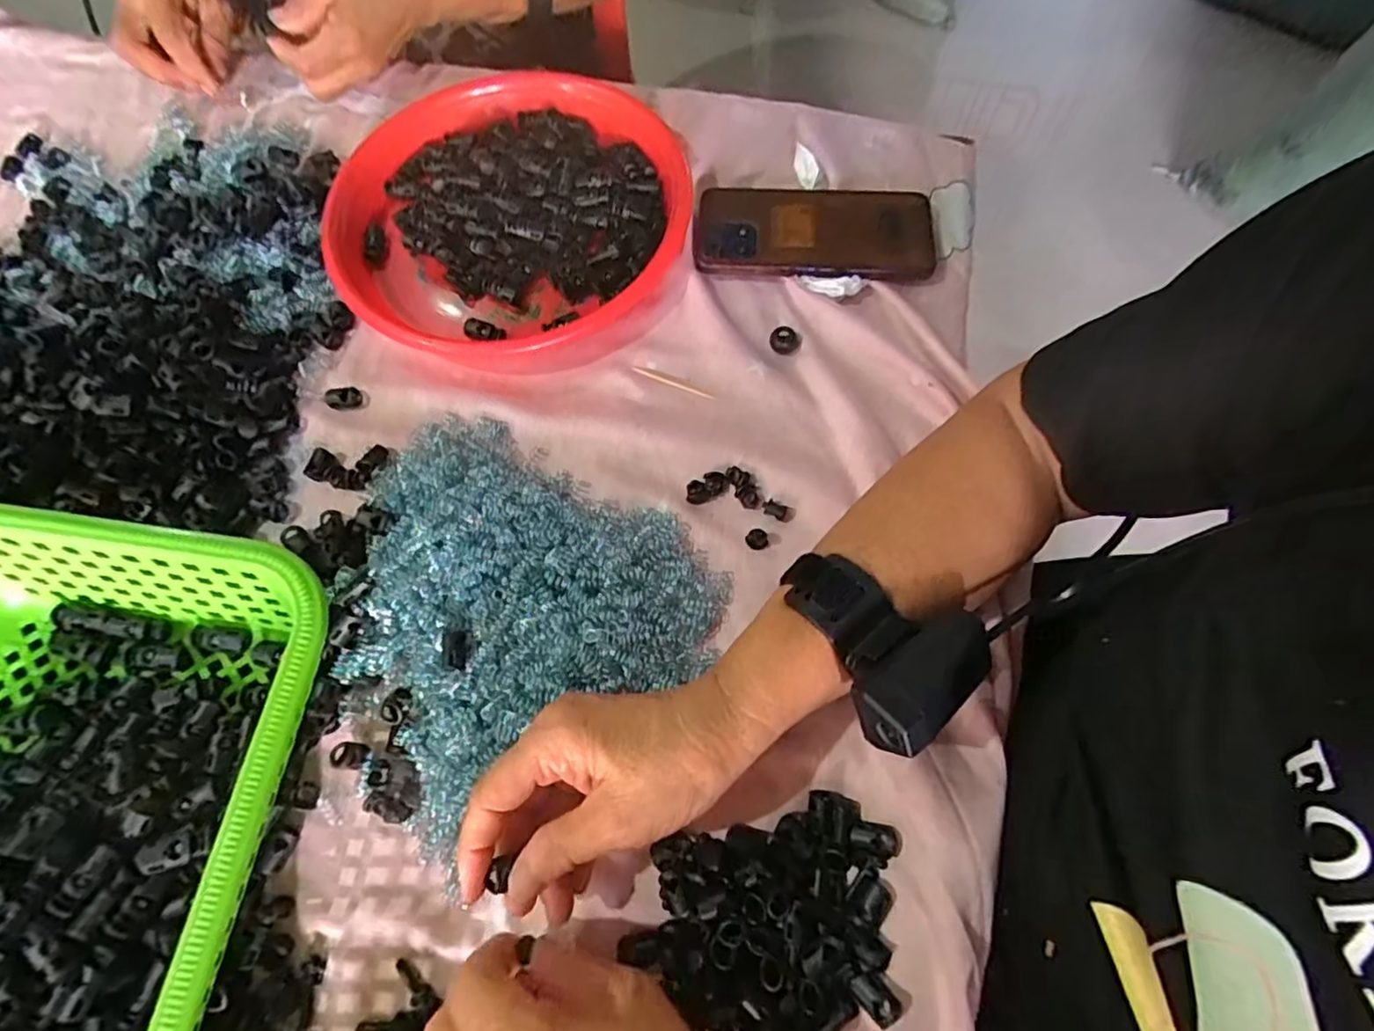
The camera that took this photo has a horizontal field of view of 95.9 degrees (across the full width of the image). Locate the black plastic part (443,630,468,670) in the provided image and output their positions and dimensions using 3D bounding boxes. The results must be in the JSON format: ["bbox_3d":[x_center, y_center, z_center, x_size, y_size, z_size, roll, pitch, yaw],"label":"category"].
[{"bbox_3d":[-0.121,0.071,0.324,0.012,0.008,0.020,-3,69,1],"label":"black plastic part"}]

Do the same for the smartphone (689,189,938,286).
[{"bbox_3d":[0.092,-0.203,0.442,0.166,0.014,0.082,6,69,4],"label":"smartphone"}]

